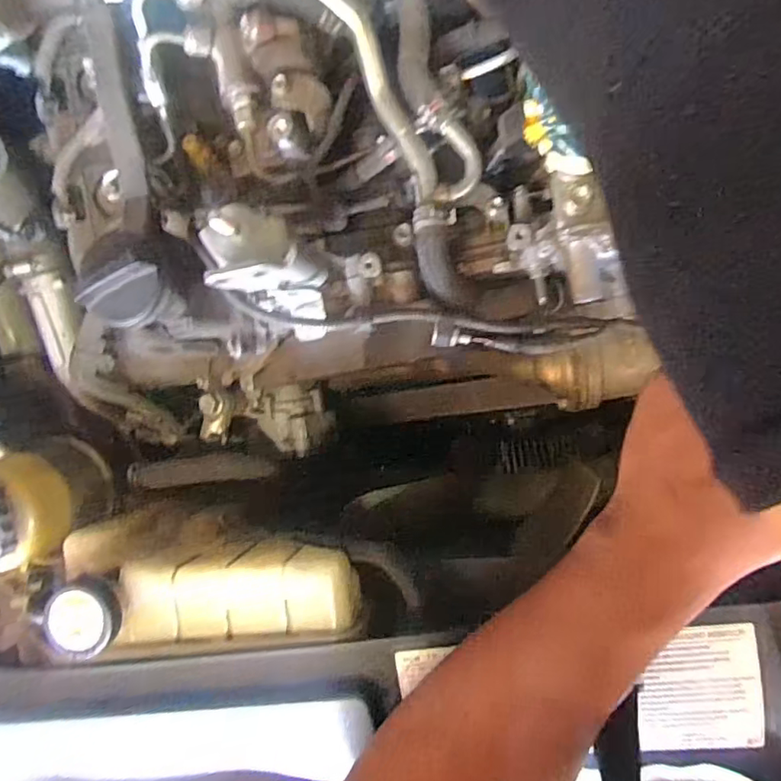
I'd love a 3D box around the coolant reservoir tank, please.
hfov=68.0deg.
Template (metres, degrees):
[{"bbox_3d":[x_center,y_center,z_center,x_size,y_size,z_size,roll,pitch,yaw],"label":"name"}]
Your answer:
[{"bbox_3d":[-0.125,0.141,0.420,0.212,0.122,0.072,2,95,8],"label":"coolant reservoir tank"}]

